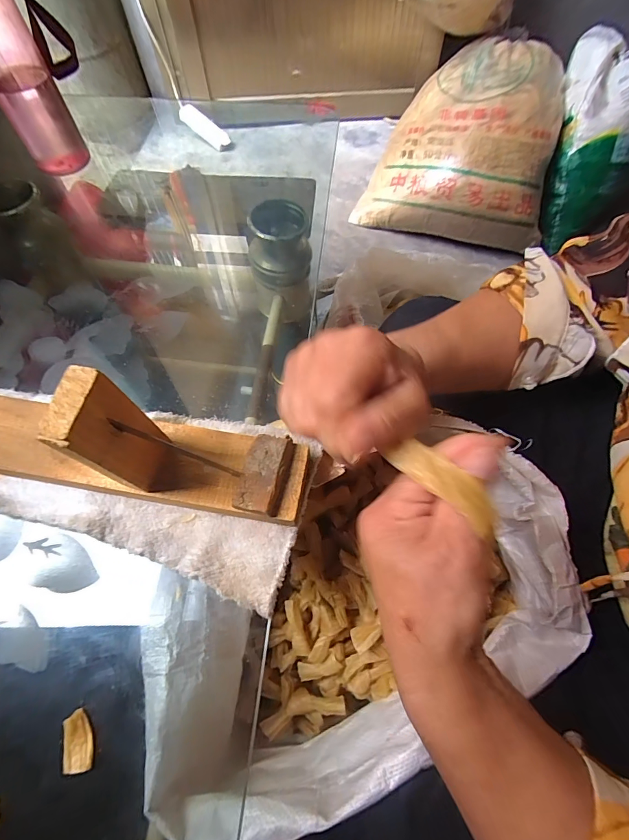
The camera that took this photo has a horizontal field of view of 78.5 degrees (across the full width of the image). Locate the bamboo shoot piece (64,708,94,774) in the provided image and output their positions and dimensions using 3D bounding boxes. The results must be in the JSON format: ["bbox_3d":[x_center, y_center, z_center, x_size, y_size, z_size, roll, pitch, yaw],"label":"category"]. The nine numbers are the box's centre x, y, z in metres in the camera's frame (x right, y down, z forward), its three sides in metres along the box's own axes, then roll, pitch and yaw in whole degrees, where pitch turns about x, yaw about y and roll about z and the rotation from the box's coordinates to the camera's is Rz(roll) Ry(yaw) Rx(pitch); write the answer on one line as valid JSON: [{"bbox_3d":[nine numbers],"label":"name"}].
[{"bbox_3d":[-0.140,0.190,0.229,0.016,0.008,0.029,-15,63,-7],"label":"bamboo shoot piece"}]

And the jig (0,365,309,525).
[{"bbox_3d":[-0.144,0.004,0.258,0.278,0.122,0.067,10,63,5],"label":"jig"}]

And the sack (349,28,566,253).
[{"bbox_3d":[0.421,-0.774,1.068,0.484,0.260,0.530,17,64,9],"label":"sack"}]

